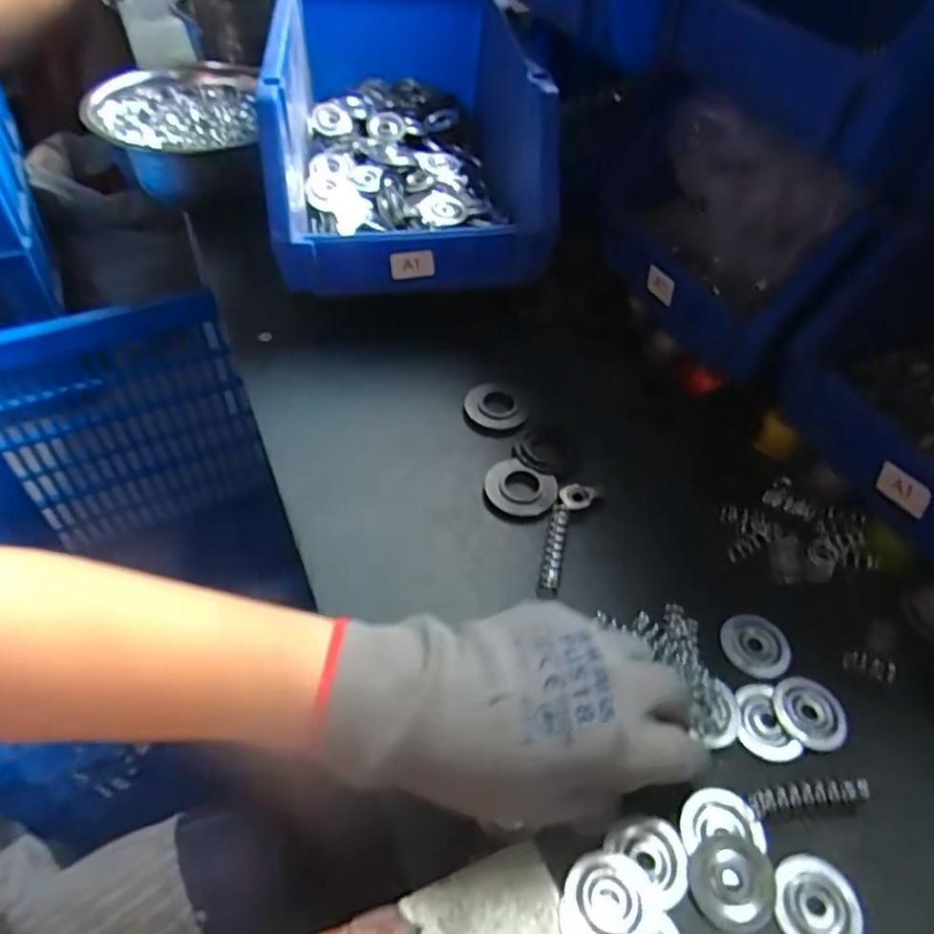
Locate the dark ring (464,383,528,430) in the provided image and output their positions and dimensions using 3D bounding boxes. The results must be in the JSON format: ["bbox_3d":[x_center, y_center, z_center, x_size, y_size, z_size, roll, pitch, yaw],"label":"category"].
[{"bbox_3d":[0.020,-0.042,0.459,0.042,0.004,0.044,5,49,1],"label":"dark ring"}]

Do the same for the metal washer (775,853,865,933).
[{"bbox_3d":[0.143,0.178,0.273,0.034,0.004,0.036,2,49,-2],"label":"metal washer"}]

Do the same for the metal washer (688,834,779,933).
[{"bbox_3d":[0.110,0.170,0.276,0.035,0.004,0.033,2,49,-2],"label":"metal washer"}]

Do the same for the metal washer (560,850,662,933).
[{"bbox_3d":[0.056,0.176,0.267,0.036,0.004,0.042,29,53,19],"label":"metal washer"}]

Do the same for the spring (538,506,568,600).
[{"bbox_3d":[0.049,0.047,0.380,0.010,0.006,0.058,12,50,6],"label":"spring"}]

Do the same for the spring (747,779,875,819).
[{"bbox_3d":[0.150,0.145,0.297,0.054,0.009,0.011,-5,50,-8],"label":"spring"}]

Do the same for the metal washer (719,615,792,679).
[{"bbox_3d":[0.149,0.093,0.349,0.033,0.004,0.033,2,49,-2],"label":"metal washer"}]

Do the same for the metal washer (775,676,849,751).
[{"bbox_3d":[0.167,0.118,0.324,0.030,0.004,0.034,-7,50,-10],"label":"metal washer"}]

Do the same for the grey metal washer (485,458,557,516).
[{"bbox_3d":[0.032,0.013,0.409,0.043,0.005,0.036,20,51,13],"label":"grey metal washer"}]

